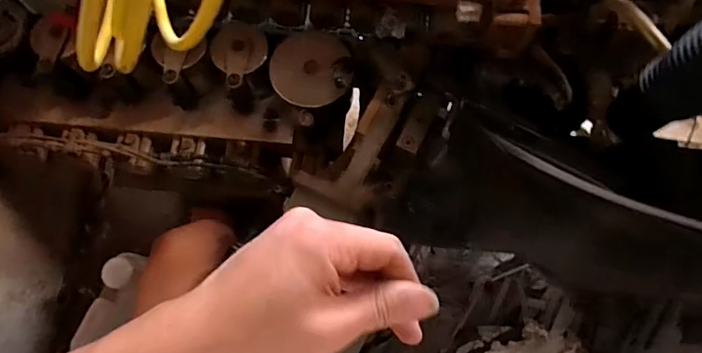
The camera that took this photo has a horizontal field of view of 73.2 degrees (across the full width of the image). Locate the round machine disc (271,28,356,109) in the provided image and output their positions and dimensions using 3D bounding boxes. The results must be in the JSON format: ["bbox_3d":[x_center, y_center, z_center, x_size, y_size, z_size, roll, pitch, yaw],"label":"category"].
[{"bbox_3d":[-0.046,-0.129,0.561,0.092,0.019,0.095,0,75,0],"label":"round machine disc"}]

